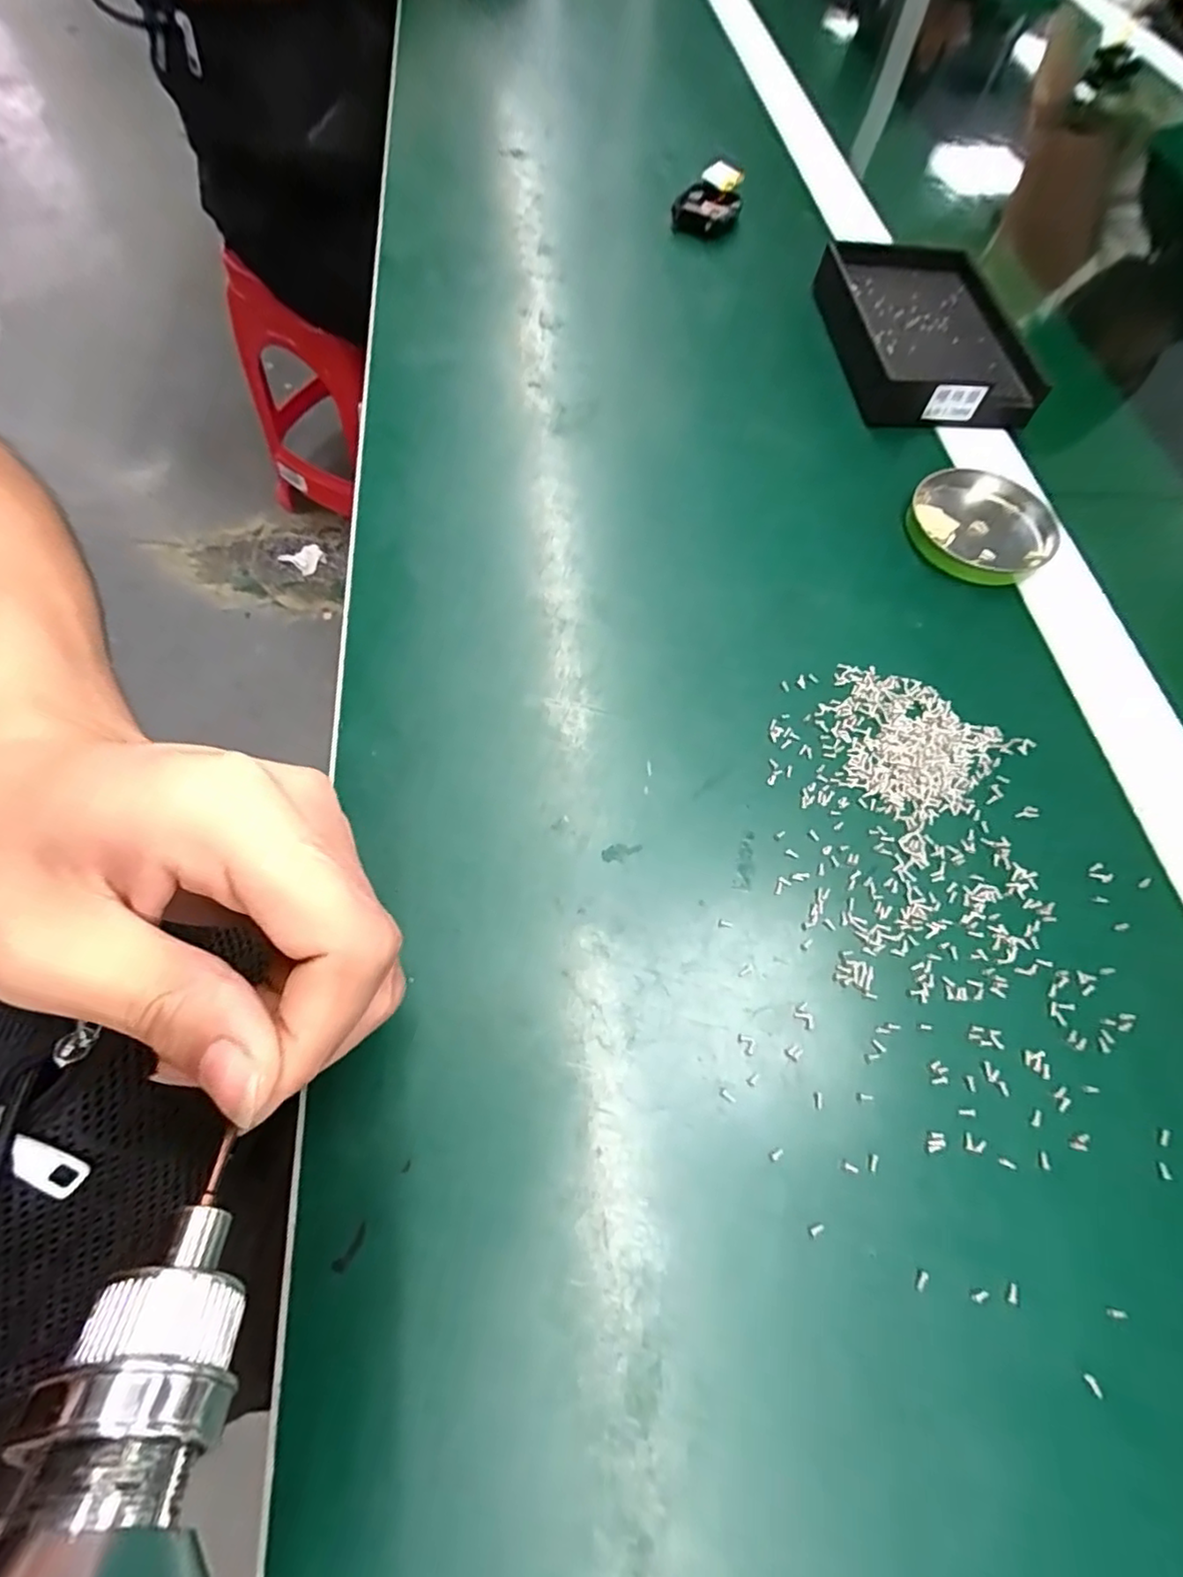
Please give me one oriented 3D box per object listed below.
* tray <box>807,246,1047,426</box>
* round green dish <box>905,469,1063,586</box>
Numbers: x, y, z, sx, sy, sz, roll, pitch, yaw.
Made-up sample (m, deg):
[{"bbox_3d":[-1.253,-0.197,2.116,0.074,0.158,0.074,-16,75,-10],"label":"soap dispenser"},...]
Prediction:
[{"bbox_3d":[0.189,-0.262,0.360,0.102,0.025,0.142,-4,64,-5],"label":"tray"},{"bbox_3d":[0.185,-0.124,0.300,0.067,0.012,0.061,1,64,-3],"label":"round green dish"}]

